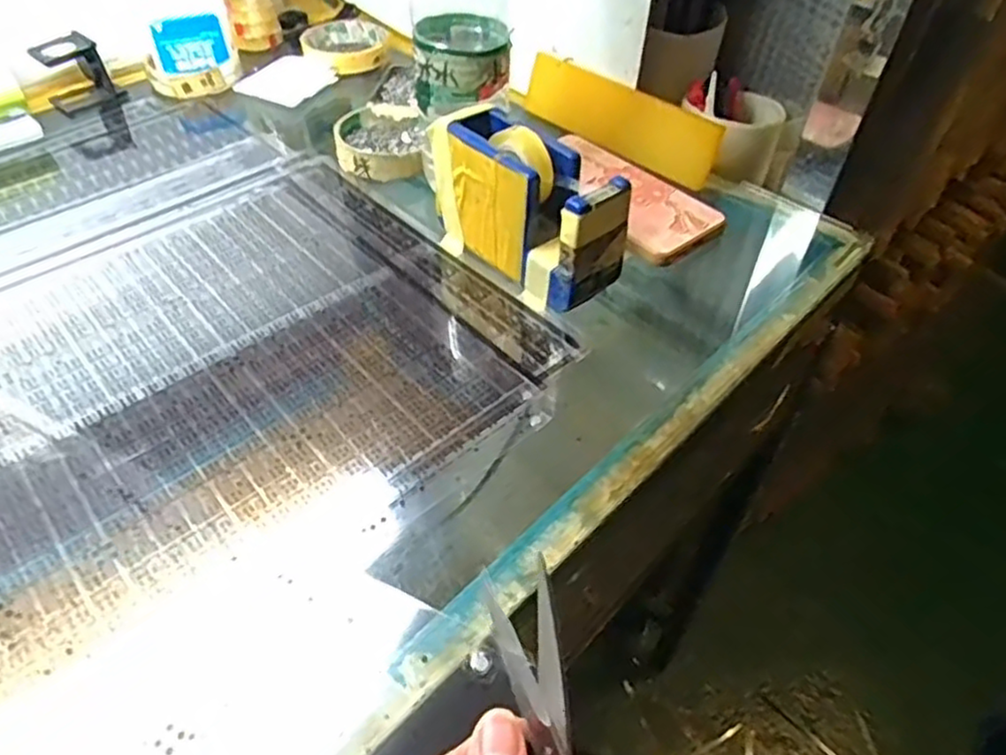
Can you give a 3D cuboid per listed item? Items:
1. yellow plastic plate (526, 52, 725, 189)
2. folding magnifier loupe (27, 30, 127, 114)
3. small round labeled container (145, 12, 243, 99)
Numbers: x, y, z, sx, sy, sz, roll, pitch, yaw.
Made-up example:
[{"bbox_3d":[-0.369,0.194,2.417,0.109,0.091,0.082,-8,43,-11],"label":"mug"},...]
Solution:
[{"bbox_3d":[0.095,-0.217,0.579,0.182,0.053,0.011,35,43,23],"label":"yellow plastic plate"},{"bbox_3d":[-0.378,-0.273,0.615,0.046,0.052,0.052,33,54,27],"label":"folding magnifier loupe"},{"bbox_3d":[-0.282,-0.290,0.633,0.080,0.053,0.051,-17,49,-17],"label":"small round labeled container"}]

